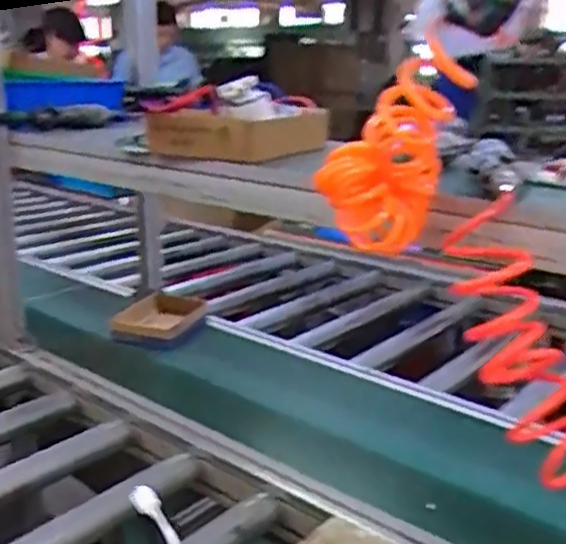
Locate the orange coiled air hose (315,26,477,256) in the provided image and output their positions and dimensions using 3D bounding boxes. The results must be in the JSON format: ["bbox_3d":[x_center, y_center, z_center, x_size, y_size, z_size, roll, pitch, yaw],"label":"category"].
[{"bbox_3d":[0.095,-0.101,0.630,0.128,0.172,0.104,2,17,5],"label":"orange coiled air hose"}]

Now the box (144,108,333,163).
[{"bbox_3d":[-0.079,-0.201,1.000,0.208,0.060,0.180,14,20,39],"label":"box"}]

